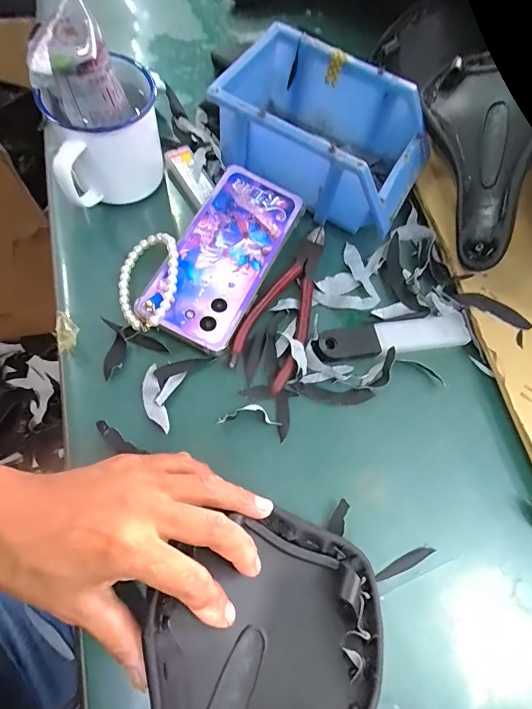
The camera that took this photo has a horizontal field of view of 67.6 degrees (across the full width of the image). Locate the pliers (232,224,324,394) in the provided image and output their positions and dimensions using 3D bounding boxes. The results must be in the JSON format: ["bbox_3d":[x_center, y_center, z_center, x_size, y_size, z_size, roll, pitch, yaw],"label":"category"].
[{"bbox_3d":[0.017,-0.046,0.328,0.051,0.007,0.157,20,67,2],"label":"pliers"}]

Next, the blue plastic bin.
[{"bbox_3d":[0.056,-0.200,0.356,0.178,0.066,0.122,31,70,8],"label":"blue plastic bin"}]

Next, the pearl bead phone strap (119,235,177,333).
[{"bbox_3d":[-0.096,-0.060,0.318,0.052,0.010,0.088,0,69,19],"label":"pearl bead phone strap"}]

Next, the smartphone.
[{"bbox_3d":[-0.032,-0.084,0.329,0.074,0.005,0.164,28,70,-1],"label":"smartphone"}]

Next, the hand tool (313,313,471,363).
[{"bbox_3d":[0.103,-0.015,0.323,0.128,0.010,0.030,-6,68,-8],"label":"hand tool"}]

